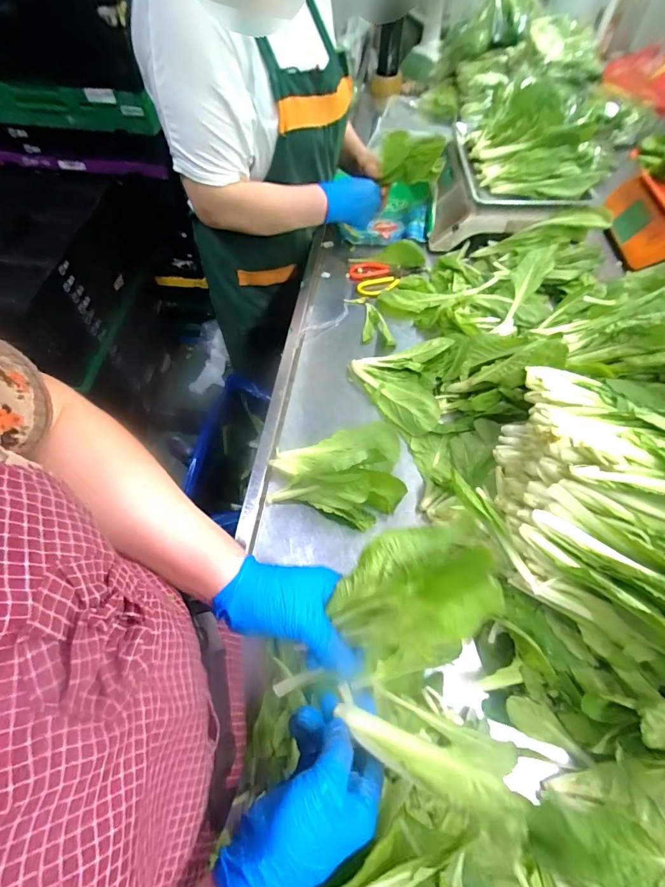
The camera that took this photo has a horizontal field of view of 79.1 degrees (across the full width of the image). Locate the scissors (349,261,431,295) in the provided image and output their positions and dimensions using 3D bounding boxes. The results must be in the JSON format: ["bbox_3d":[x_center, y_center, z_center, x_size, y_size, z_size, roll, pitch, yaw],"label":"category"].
[{"bbox_3d":[0.123,-0.362,0.869,0.166,0.013,0.108,-7,59,-4],"label":"scissors"}]

